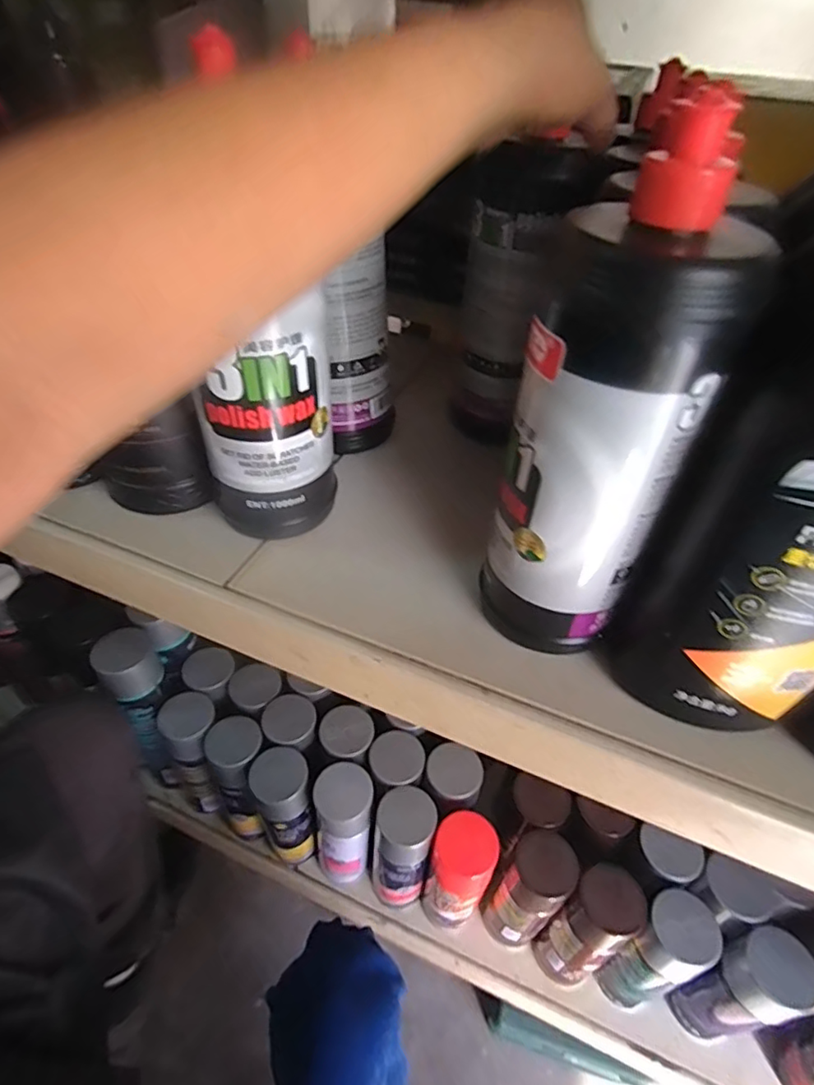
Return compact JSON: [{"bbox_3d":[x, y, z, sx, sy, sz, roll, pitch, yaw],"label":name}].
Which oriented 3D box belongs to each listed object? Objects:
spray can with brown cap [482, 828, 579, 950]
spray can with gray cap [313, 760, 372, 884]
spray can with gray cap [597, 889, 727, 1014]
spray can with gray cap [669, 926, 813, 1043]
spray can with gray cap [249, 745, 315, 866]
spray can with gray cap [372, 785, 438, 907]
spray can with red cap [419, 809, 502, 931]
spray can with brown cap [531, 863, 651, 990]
[{"bbox_3d":[0.132,0.374,0.597,0.060,0.200,0.065,2,44,-2],"label":"spray can with brown cap"},{"bbox_3d":[-0.073,0.328,0.652,0.062,0.186,0.064,0,44,-3],"label":"spray can with gray cap"},{"bbox_3d":[0.252,0.423,0.574,0.065,0.184,0.062,2,44,-2],"label":"spray can with gray cap"},{"bbox_3d":[0.319,0.441,0.548,0.064,0.193,0.062,2,44,-2],"label":"spray can with gray cap"},{"bbox_3d":[-0.142,0.320,0.663,0.058,0.185,0.067,-22,49,-24],"label":"spray can with gray cap"},{"bbox_3d":[-0.004,0.345,0.635,0.060,0.182,0.062,11,44,7],"label":"spray can with gray cap"},{"bbox_3d":[0.056,0.368,0.615,0.064,0.184,0.063,2,44,-2],"label":"spray can with red cap"},{"bbox_3d":[0.186,0.404,0.579,0.059,0.199,0.061,2,44,-2],"label":"spray can with brown cap"}]

